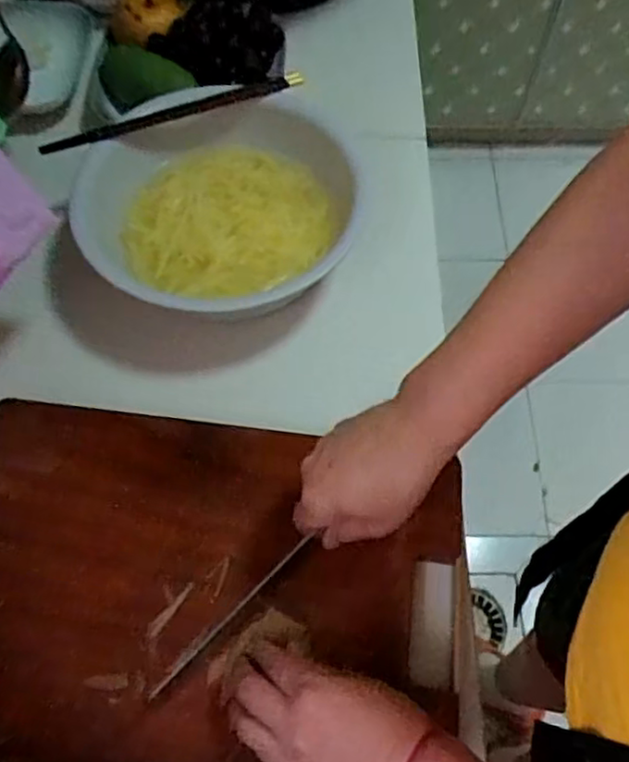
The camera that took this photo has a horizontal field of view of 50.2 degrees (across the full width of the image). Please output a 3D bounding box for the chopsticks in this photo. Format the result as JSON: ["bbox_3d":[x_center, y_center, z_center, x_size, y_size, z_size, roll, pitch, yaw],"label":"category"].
[{"bbox_3d":[-0.127,-0.247,0.617,0.245,0.016,0.017,-21,64,-10],"label":"chopsticks"}]

